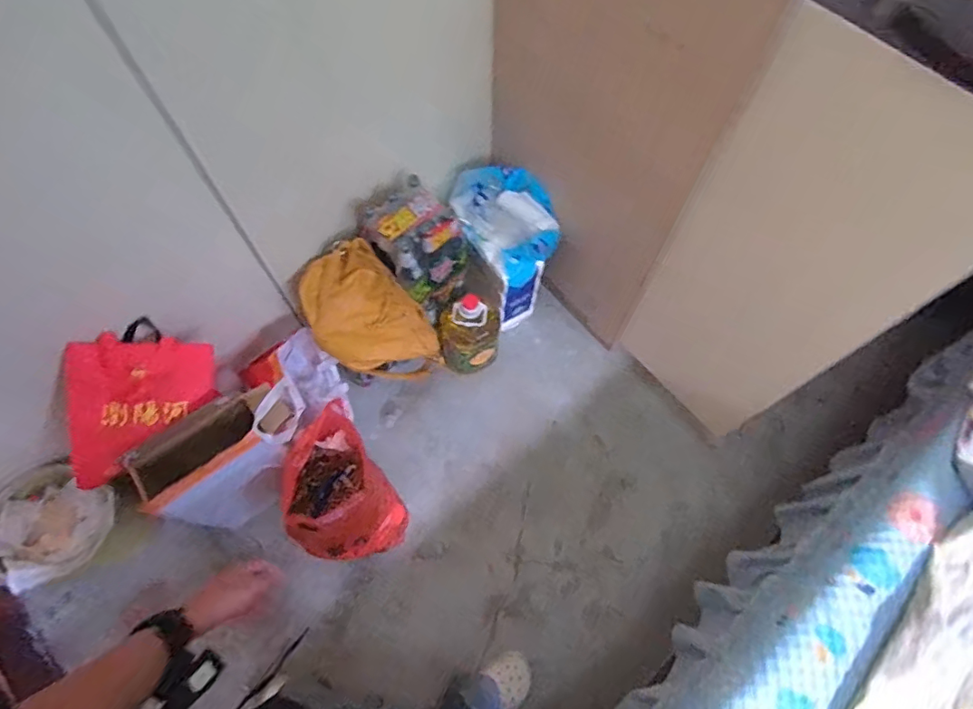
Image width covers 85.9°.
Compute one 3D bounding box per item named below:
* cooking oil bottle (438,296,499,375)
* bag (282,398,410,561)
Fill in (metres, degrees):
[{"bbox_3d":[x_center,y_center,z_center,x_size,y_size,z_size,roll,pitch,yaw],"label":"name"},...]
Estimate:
[{"bbox_3d":[-0.043,-0.053,1.465,0.163,0.288,0.134,-5,65,-4],"label":"cooking oil bottle"},{"bbox_3d":[-0.359,0.342,1.275,0.229,0.332,0.315,-32,70,-16],"label":"bag"}]

